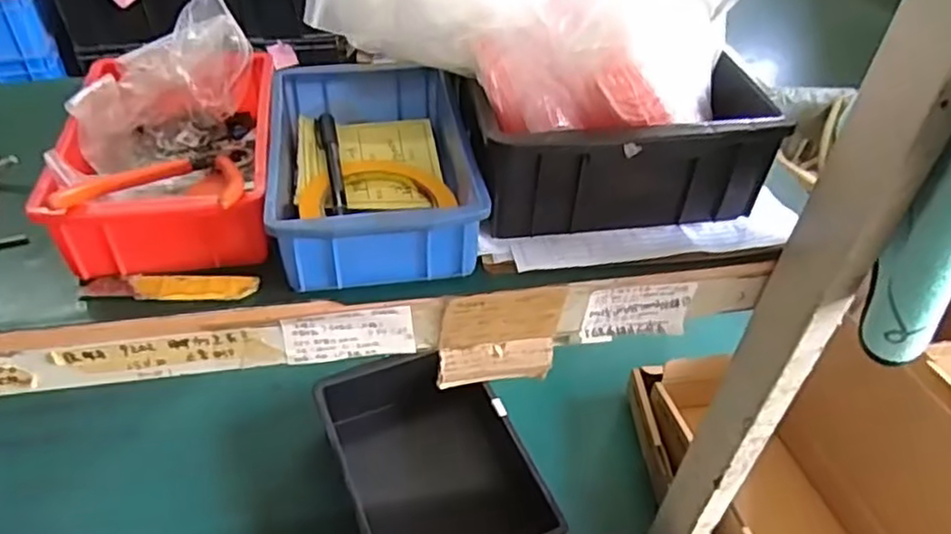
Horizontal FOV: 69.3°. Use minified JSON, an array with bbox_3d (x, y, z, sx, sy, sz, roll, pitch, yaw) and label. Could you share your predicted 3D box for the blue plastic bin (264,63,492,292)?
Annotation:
[{"bbox_3d":[-0.074,-0.071,0.477,0.124,0.054,0.192,-7,44,-11],"label":"blue plastic bin"}]

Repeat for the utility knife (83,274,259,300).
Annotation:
[{"bbox_3d":[-0.189,0.012,0.426,0.105,0.006,0.020,2,43,-2],"label":"utility knife"}]

